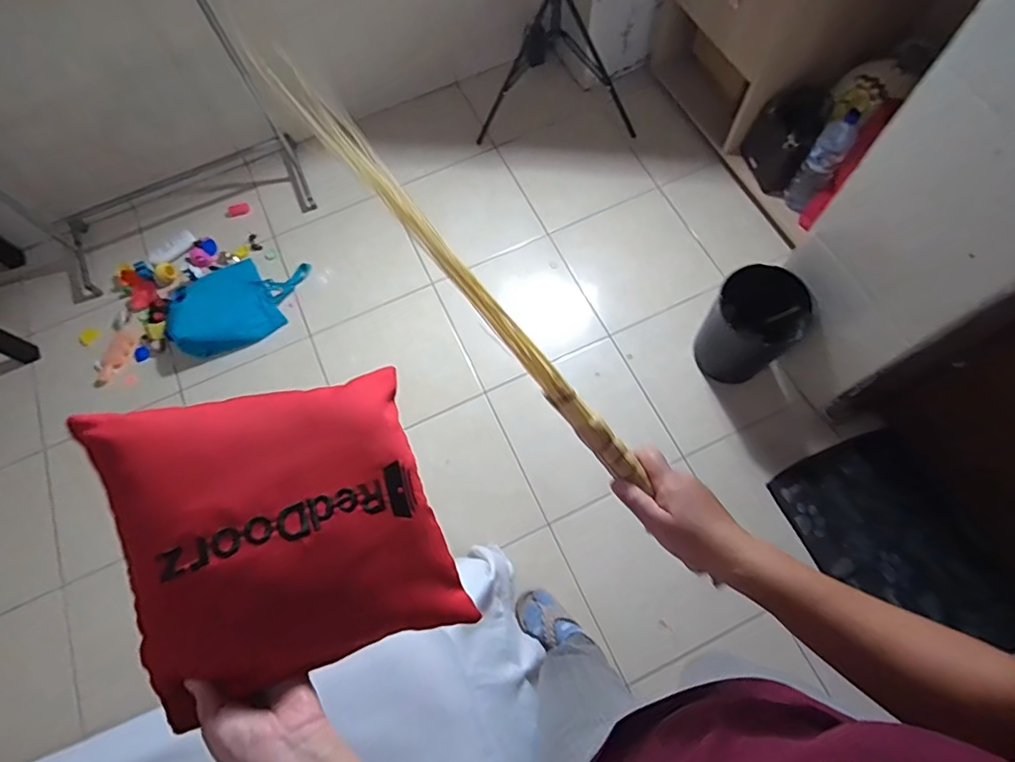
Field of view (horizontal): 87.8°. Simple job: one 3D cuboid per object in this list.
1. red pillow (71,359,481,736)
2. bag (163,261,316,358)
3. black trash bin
[{"bbox_3d":[-0.173,0.122,0.442,0.245,0.073,0.255,-19,85,-34],"label":"red pillow"},{"bbox_3d":[-0.822,-0.245,1.619,0.430,0.067,0.275,-34,72,-9],"label":"bag"},{"bbox_3d":[0.630,-0.144,1.369,0.207,0.291,0.204,-1,68,4],"label":"black trash bin"}]

